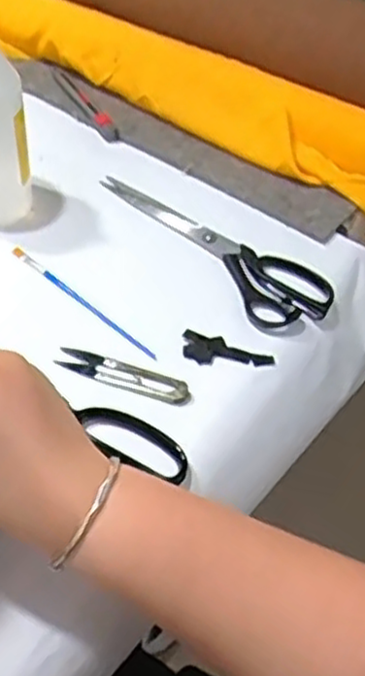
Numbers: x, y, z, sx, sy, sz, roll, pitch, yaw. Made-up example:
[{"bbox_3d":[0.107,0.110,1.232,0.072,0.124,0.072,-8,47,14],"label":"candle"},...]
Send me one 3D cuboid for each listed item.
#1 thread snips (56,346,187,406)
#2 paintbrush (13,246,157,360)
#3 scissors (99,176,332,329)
[{"bbox_3d":[-0.043,0.026,0.543,0.099,0.006,0.021,19,50,10],"label":"thread snips"},{"bbox_3d":[-0.081,-0.030,0.589,0.162,0.004,0.007,37,55,23],"label":"paintbrush"},{"bbox_3d":[0.025,-0.088,0.643,0.070,0.011,0.241,-32,60,-29],"label":"scissors"}]

